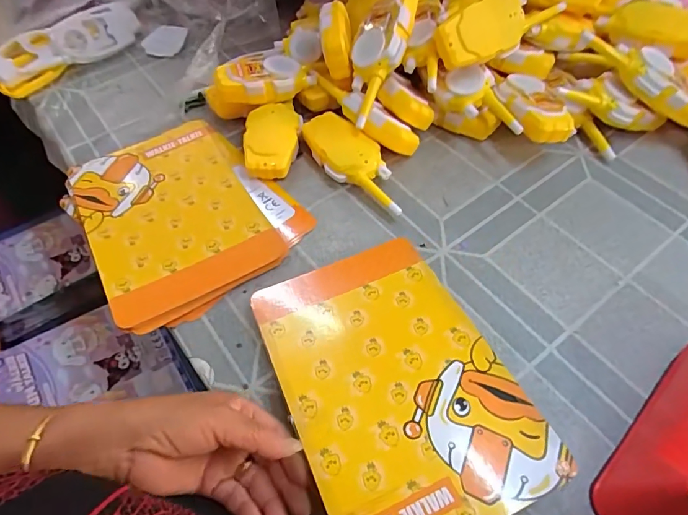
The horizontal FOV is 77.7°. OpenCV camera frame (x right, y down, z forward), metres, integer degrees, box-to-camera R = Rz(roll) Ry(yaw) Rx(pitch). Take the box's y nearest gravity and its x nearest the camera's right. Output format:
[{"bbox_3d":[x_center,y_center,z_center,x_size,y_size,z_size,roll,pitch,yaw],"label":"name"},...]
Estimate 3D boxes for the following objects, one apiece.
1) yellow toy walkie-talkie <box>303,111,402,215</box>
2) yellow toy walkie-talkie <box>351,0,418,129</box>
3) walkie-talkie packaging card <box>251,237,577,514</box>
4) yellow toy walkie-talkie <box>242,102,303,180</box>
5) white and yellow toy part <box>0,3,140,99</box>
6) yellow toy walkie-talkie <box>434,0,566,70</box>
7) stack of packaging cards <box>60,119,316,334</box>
[{"bbox_3d":[0.011,-0.111,0.498,0.056,0.036,0.164,-35,64,-20],"label":"yellow toy walkie-talkie"},{"bbox_3d":[0.036,-0.232,0.494,0.063,0.034,0.156,18,95,11],"label":"yellow toy walkie-talkie"},{"bbox_3d":[0.037,0.092,0.349,0.168,0.004,0.245,-20,51,-13],"label":"walkie-talkie packaging card"},{"bbox_3d":[-0.085,-0.142,0.521,0.066,0.034,0.100,-3,58,-2],"label":"yellow toy walkie-talkie"},{"bbox_3d":[-0.413,-0.319,0.638,0.077,0.036,0.229,38,65,21],"label":"white and yellow toy part"},{"bbox_3d":[0.179,-0.263,0.486,0.160,0.062,0.034,-24,17,-10],"label":"yellow toy walkie-talkie"},{"bbox_3d":[-0.181,-0.054,0.477,0.208,0.016,0.247,-34,64,-19],"label":"stack of packaging cards"}]

